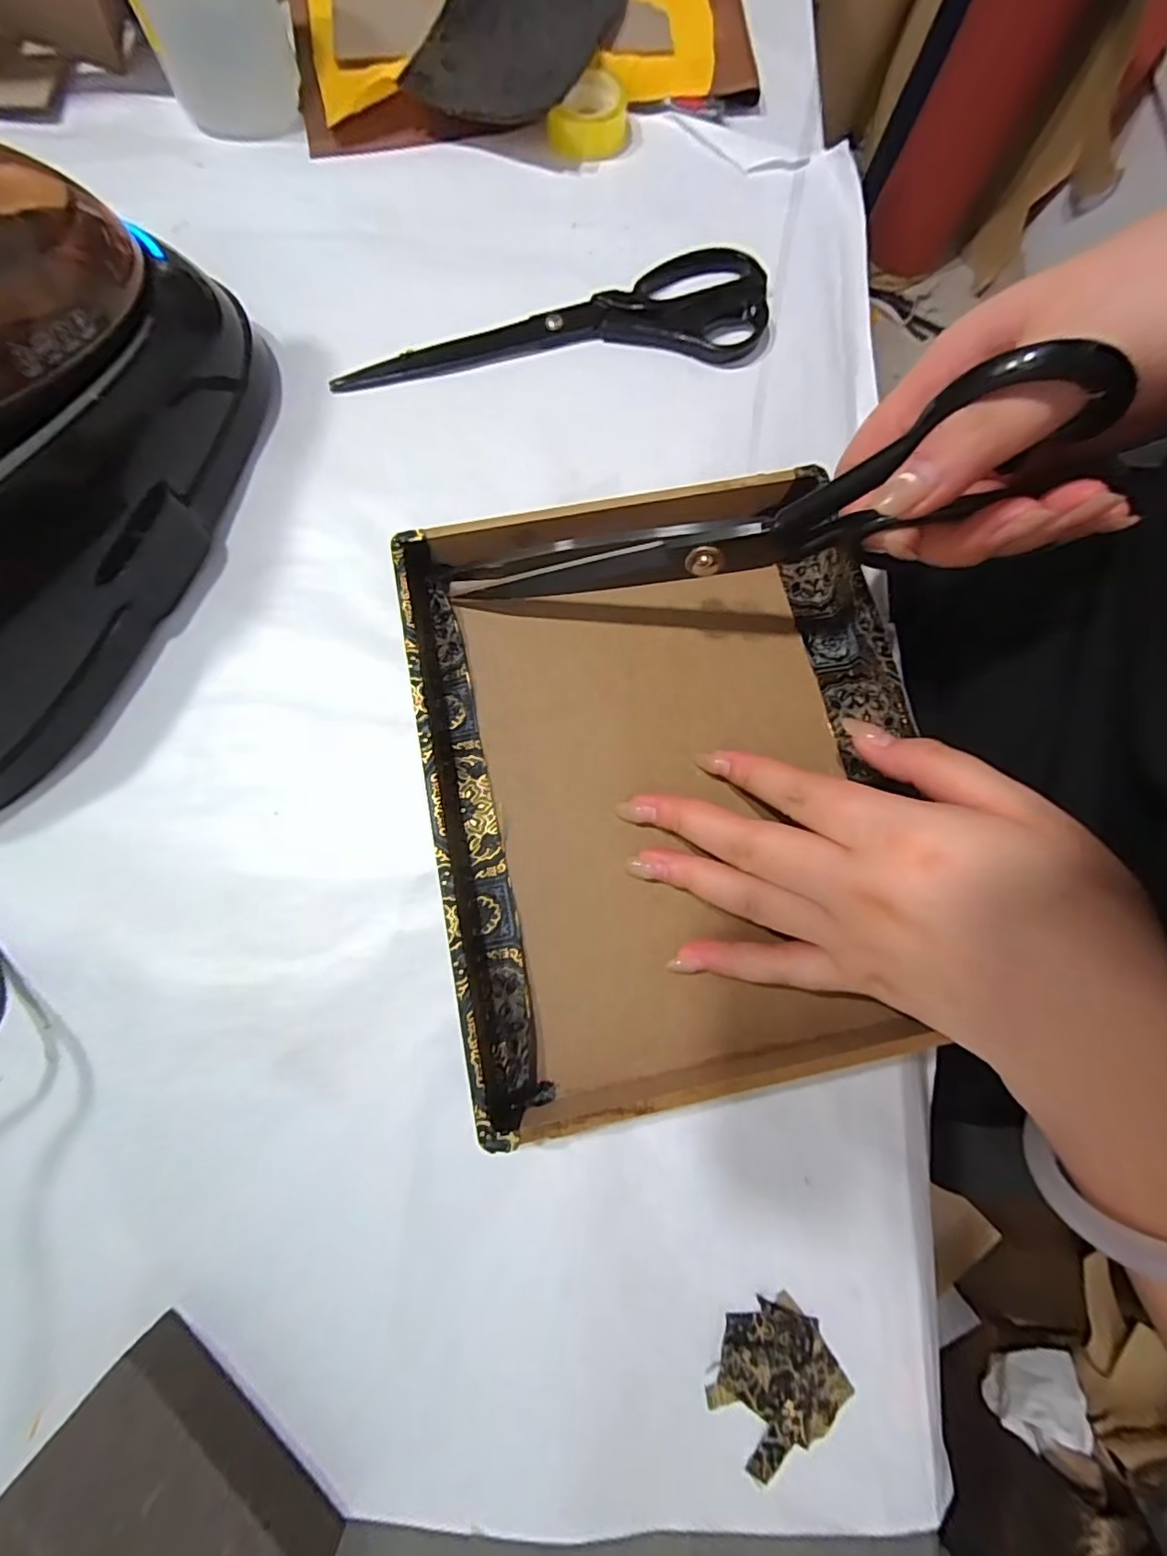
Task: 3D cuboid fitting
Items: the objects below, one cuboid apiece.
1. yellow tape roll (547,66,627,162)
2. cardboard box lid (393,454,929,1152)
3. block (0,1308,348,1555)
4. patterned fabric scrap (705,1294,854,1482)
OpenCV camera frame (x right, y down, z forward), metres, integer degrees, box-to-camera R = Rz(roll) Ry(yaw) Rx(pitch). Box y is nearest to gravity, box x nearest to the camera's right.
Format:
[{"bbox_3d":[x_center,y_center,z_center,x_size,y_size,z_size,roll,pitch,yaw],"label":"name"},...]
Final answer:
[{"bbox_3d":[0.003,-0.405,0.352,0.045,0.024,0.045,0,77,-1],"label":"yellow tape roll"},{"bbox_3d":[0.038,-0.005,0.251,0.204,0.042,0.254,-11,77,-3],"label":"cardboard box lid"},{"bbox_3d":[-0.139,0.250,0.191,0.096,0.028,0.071,42,80,8],"label":"block"},{"bbox_3d":[0.071,0.224,0.215,0.047,0.005,0.044,-30,79,-7],"label":"patterned fabric scrap"}]

